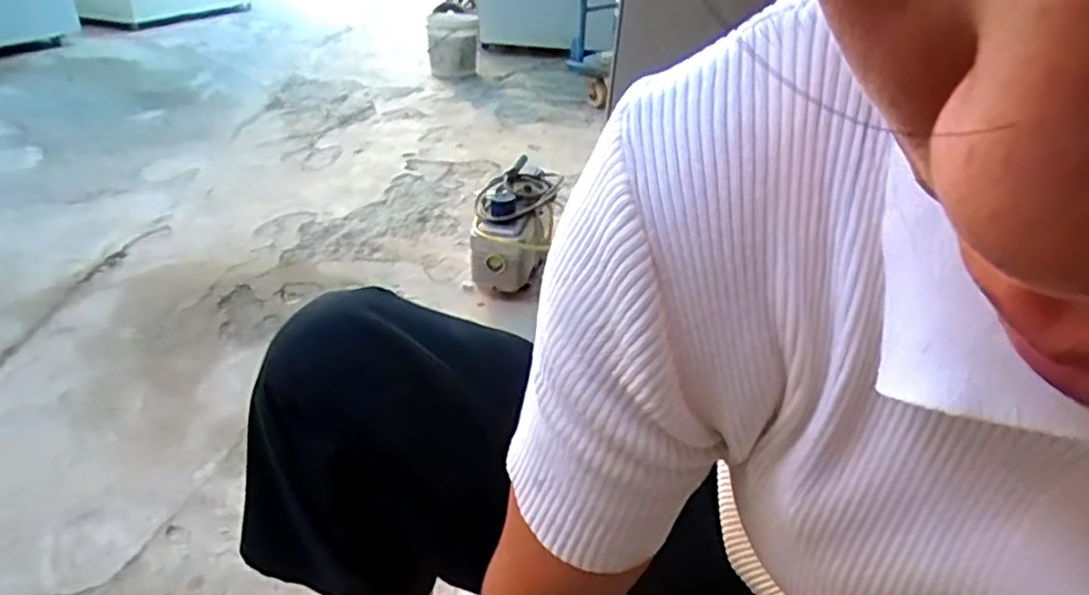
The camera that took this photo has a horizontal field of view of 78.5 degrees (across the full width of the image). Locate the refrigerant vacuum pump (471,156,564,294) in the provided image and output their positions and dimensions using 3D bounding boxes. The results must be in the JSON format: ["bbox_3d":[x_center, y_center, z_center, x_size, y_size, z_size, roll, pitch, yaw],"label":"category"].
[{"bbox_3d":[-0.070,-0.162,1.563,0.163,0.248,0.284,8,31,6],"label":"refrigerant vacuum pump"}]

